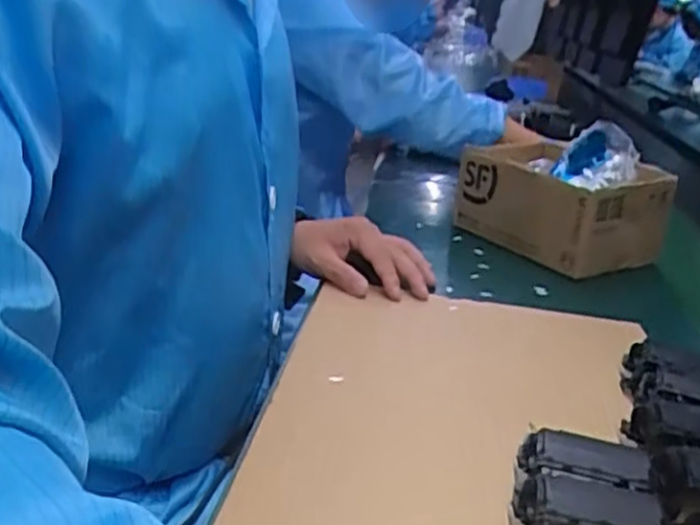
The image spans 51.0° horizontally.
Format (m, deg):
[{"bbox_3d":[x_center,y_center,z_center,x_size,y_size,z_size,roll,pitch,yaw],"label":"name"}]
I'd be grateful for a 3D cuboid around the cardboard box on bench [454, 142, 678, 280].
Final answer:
[{"bbox_3d":[0.253,-0.073,0.913,0.176,0.108,0.222,-9,28,-37],"label":"cardboard box on bench"}]

